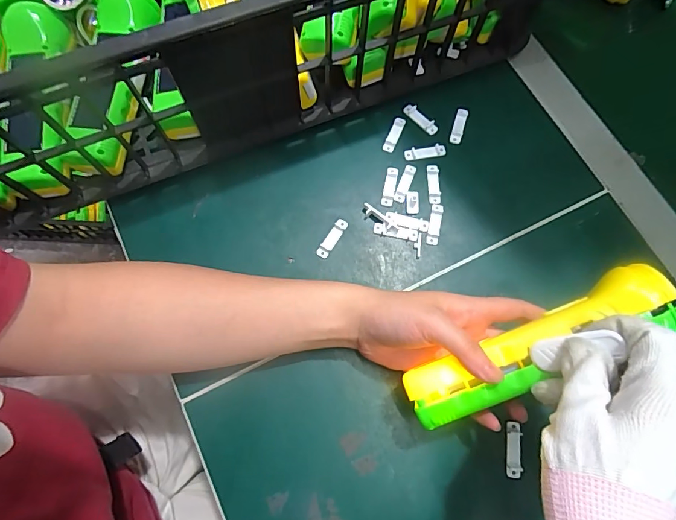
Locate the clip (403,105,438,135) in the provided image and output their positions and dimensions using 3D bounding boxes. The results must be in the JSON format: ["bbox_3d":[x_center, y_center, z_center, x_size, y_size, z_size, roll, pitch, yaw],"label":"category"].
[{"bbox_3d":[0.077,-0.130,0.380,0.037,0.007,0.010,42,76,11],"label":"clip"}]

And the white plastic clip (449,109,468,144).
[{"bbox_3d":[0.111,-0.124,0.378,0.011,0.005,0.034,17,73,4],"label":"white plastic clip"}]

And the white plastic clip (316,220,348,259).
[{"bbox_3d":[-0.005,-0.019,0.343,0.011,0.005,0.038,32,74,8],"label":"white plastic clip"}]

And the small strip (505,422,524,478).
[{"bbox_3d":[0.127,0.137,0.296,0.010,0.004,0.036,7,72,0],"label":"small strip"}]

